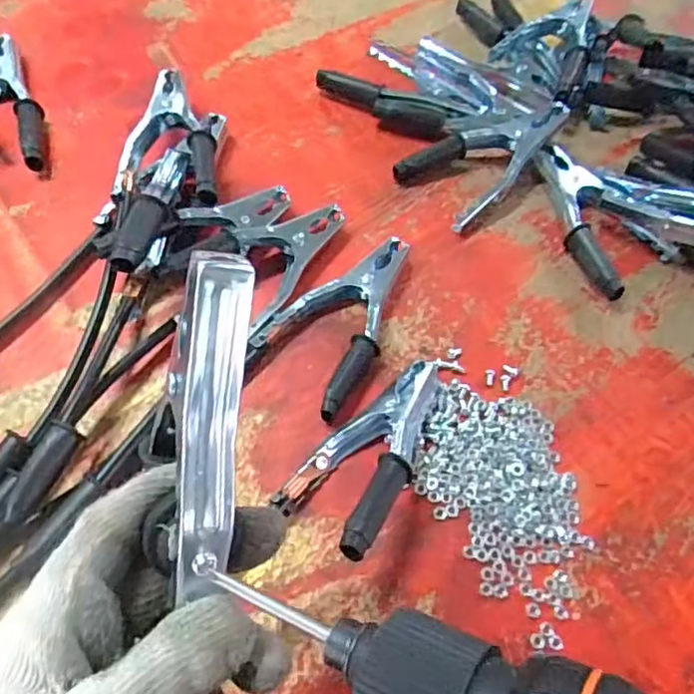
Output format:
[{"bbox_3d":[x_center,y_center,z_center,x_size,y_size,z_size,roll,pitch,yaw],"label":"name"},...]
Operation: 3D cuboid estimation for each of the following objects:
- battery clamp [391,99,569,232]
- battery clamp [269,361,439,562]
[{"bbox_3d":[0.114,-0.159,0.506,0.134,0.037,0.074,-38,70,-20],"label":"battery clamp"},{"bbox_3d":[0.025,0.058,0.380,0.066,0.061,0.141,38,67,16],"label":"battery clamp"}]

